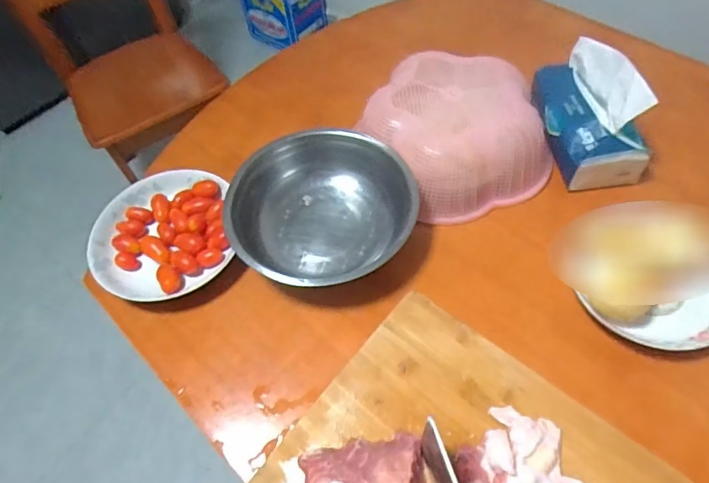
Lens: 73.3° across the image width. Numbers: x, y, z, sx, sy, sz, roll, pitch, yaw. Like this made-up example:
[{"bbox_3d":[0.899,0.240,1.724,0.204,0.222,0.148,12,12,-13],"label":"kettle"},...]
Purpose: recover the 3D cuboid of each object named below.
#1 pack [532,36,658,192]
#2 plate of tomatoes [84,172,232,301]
[{"bbox_3d":[0.298,-0.172,0.603,0.089,0.107,0.181,-12,57,-3],"label":"pack"},{"bbox_3d":[-0.239,-0.012,0.593,0.166,0.054,0.171,-2,57,4],"label":"plate of tomatoes"}]

